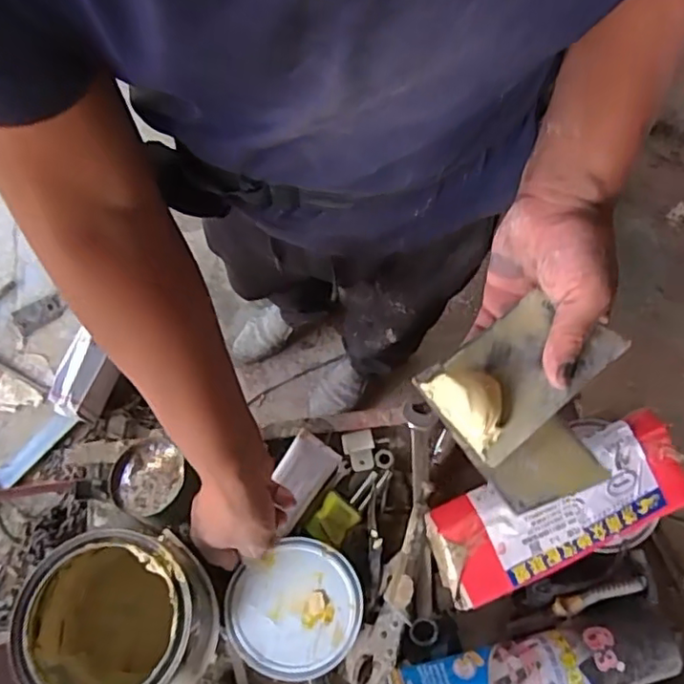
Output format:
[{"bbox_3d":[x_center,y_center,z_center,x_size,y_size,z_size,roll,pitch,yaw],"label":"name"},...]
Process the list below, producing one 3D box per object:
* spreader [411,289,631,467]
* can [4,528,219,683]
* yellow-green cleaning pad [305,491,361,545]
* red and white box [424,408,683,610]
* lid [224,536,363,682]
[{"bbox_3d":[0.125,0.016,0.421,0.128,0.029,0.076,-38,78,-11],"label":"spreader"},{"bbox_3d":[-0.205,0.260,0.584,0.152,0.152,0.144,0,74,0],"label":"can"},{"bbox_3d":[-0.011,0.196,0.665,0.041,0.014,0.051,38,77,10],"label":"yellow-green cleaning pad"},{"bbox_3d":[0.217,0.165,0.617,0.268,0.049,0.104,-23,75,-6],"label":"red and white box"},{"bbox_3d":[-0.051,0.278,0.632,0.134,0.010,0.138,11,84,2],"label":"lid"}]

